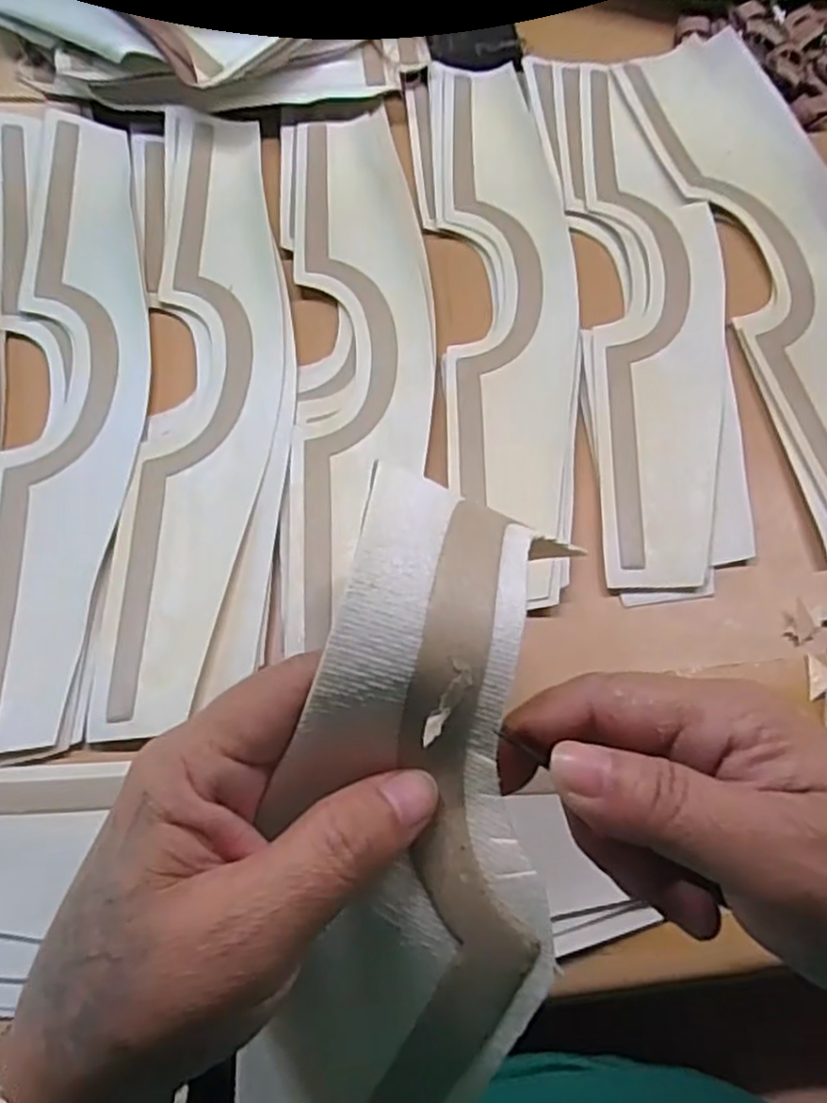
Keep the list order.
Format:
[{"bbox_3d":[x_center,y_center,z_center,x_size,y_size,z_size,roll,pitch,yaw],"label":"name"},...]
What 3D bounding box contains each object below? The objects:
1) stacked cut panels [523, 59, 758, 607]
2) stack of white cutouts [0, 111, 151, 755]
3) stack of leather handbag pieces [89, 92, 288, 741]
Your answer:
[{"bbox_3d":[0.149,-0.181,0.482,0.099,0.009,0.445,-2,65,0],"label":"stacked cut panels"},{"bbox_3d":[-0.206,-0.103,0.442,0.082,0.013,0.432,-5,65,-2],"label":"stack of white cutouts"},{"bbox_3d":[-0.125,-0.110,0.452,0.083,0.008,0.435,-2,66,-1],"label":"stack of leather handbag pieces"}]

